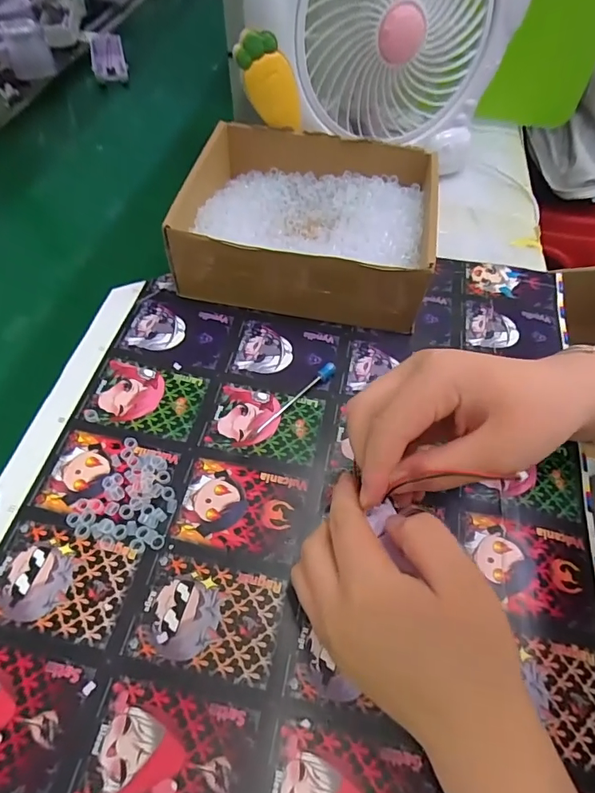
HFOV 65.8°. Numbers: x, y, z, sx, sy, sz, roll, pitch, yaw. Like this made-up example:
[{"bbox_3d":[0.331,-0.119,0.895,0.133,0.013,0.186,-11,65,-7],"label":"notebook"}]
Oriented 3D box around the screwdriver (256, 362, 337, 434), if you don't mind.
[{"bbox_3d":[0.001,0.000,0.349,0.010,0.008,0.081,38,63,21],"label":"screwdriver"}]

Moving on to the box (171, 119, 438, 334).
[{"bbox_3d":[0.009,-0.155,0.414,0.210,0.070,0.172,8,56,3],"label":"box"}]

